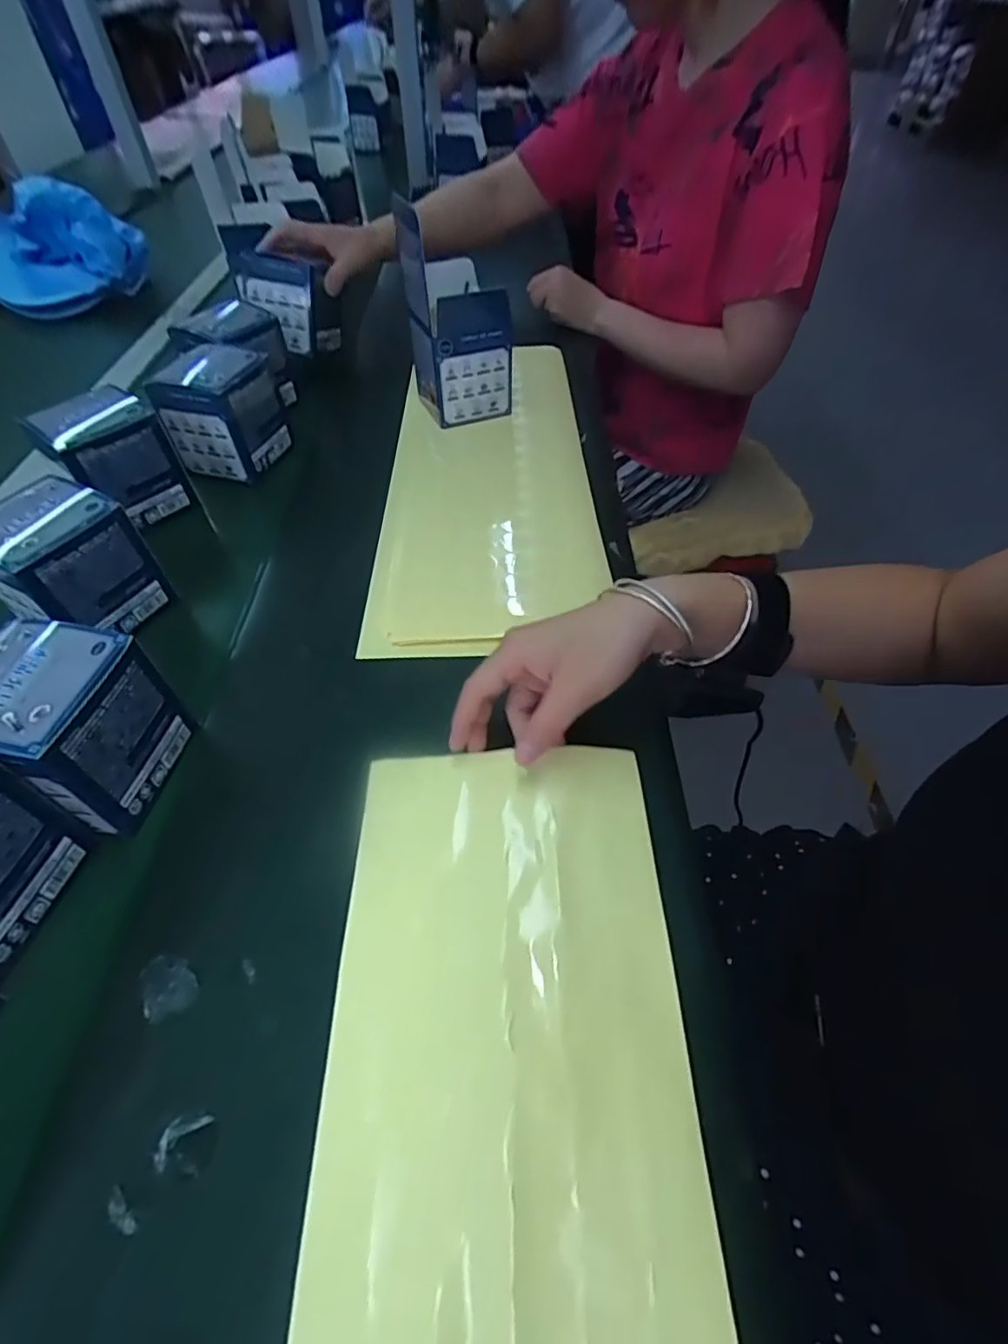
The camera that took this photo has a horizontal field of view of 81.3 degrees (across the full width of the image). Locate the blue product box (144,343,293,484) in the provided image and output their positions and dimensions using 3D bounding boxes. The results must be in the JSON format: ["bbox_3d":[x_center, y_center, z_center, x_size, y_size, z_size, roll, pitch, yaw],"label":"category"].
[{"bbox_3d":[-0.266,-0.251,0.559,0.087,0.091,0.085,12,54,11],"label":"blue product box"}]

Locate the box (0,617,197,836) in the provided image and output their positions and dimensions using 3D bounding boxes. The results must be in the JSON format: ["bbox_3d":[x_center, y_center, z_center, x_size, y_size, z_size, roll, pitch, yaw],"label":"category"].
[{"bbox_3d":[-0.249,0.030,0.334,0.080,0.087,0.084,7,54,8],"label":"box"}]

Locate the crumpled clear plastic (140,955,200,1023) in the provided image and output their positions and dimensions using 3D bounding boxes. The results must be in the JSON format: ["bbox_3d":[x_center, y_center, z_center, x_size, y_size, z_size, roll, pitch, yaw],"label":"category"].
[{"bbox_3d":[-0.168,0.156,0.292,0.025,0.008,0.033,-37,60,-23],"label":"crumpled clear plastic"}]

